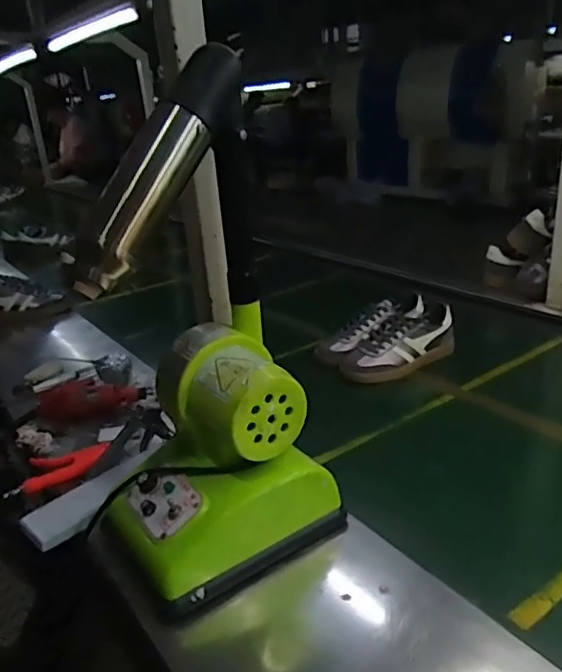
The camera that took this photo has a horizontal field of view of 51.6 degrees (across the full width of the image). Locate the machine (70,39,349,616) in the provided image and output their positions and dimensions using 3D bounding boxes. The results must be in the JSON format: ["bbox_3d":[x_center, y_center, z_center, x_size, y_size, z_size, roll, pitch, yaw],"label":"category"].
[{"bbox_3d":[-0.081,0.005,0.594,0.231,0.493,0.162,-18,25,-28],"label":"machine"}]

